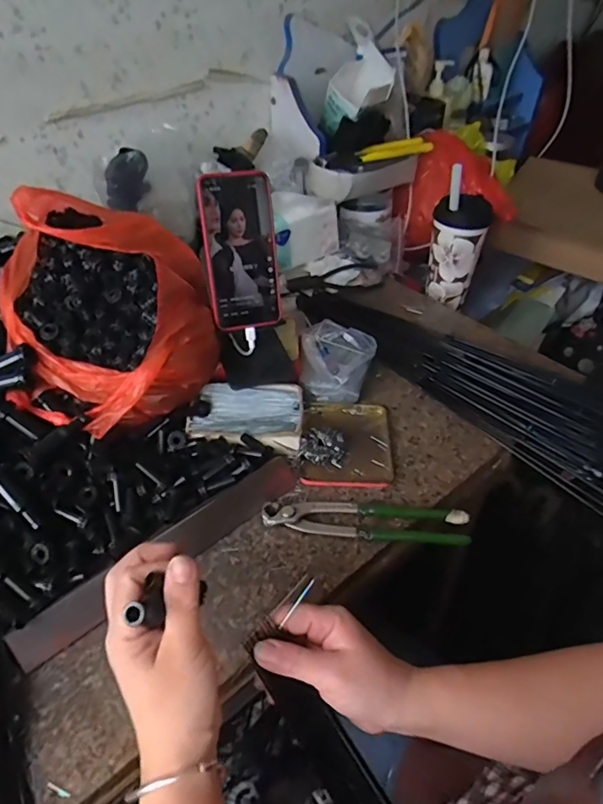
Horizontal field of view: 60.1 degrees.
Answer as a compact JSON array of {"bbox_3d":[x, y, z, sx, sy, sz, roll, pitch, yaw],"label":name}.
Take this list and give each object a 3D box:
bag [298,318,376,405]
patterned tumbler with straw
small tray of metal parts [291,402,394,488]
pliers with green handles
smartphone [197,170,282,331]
[{"bbox_3d":[0.043,-0.052,0.663,0.094,0.046,0.112,9,44,8],"label":"bag"},{"bbox_3d":[0.246,-0.258,0.816,0.081,0.194,0.089,16,46,15],"label":"patterned tumbler with straw"},{"bbox_3d":[0.049,0.043,0.592,0.104,0.021,0.122,2,44,1],"label":"small tray of metal parts"},{"bbox_3d":[0.063,0.116,0.515,0.197,0.016,0.046,3,44,2],"label":"pliers with green handles"},{"bbox_3d":[-0.066,-0.162,0.570,0.076,0.162,0.011,-9,23,-10],"label":"smartphone"}]

